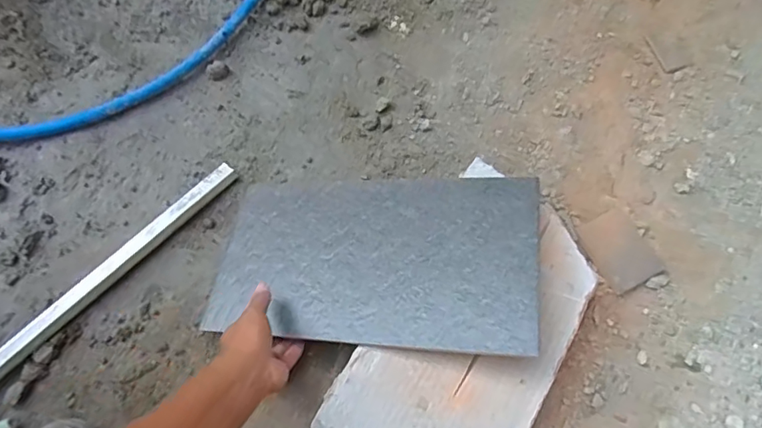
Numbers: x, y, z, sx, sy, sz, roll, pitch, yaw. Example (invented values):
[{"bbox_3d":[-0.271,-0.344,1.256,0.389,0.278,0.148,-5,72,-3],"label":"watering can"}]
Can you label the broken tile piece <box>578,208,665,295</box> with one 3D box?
[{"bbox_3d":[0.310,0.047,0.663,0.073,0.013,0.098,-27,69,-3],"label":"broken tile piece"}]

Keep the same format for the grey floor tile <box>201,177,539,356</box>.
[{"bbox_3d":[-0.017,0.049,0.624,0.396,0.010,0.224,1,58,19],"label":"grey floor tile"}]

